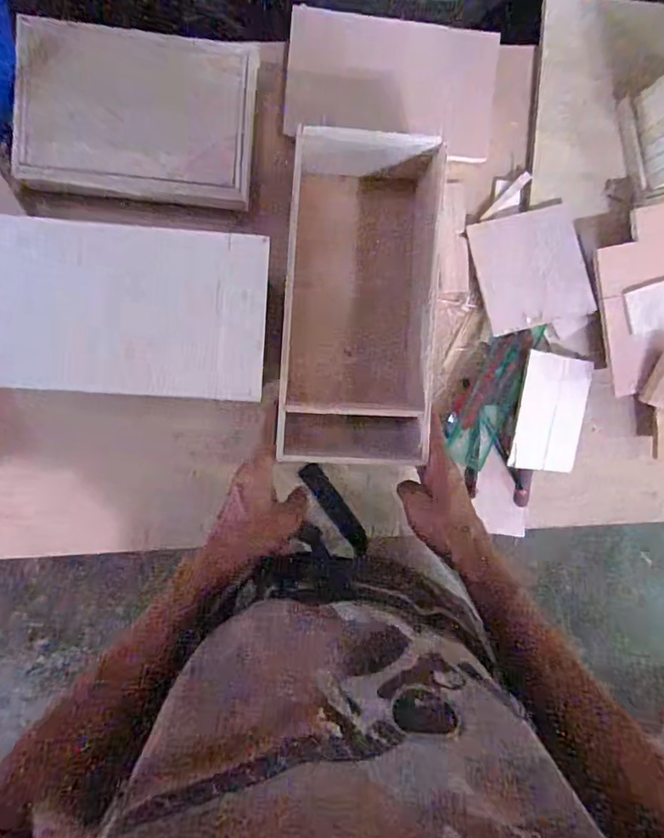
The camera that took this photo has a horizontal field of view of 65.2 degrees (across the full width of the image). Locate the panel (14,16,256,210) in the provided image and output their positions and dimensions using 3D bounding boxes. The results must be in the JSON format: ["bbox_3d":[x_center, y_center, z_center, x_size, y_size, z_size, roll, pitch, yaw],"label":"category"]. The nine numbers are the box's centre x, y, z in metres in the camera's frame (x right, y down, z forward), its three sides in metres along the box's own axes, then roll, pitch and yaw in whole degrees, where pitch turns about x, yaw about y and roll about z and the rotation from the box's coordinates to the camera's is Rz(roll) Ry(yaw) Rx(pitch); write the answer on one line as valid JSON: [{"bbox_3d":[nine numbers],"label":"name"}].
[{"bbox_3d":[-0.179,-0.279,0.483,0.208,0.028,0.139,4,106,-6],"label":"panel"}]

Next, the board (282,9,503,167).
[{"bbox_3d":[0.063,-0.345,0.531,0.214,0.011,0.119,4,94,-5],"label":"board"}]

